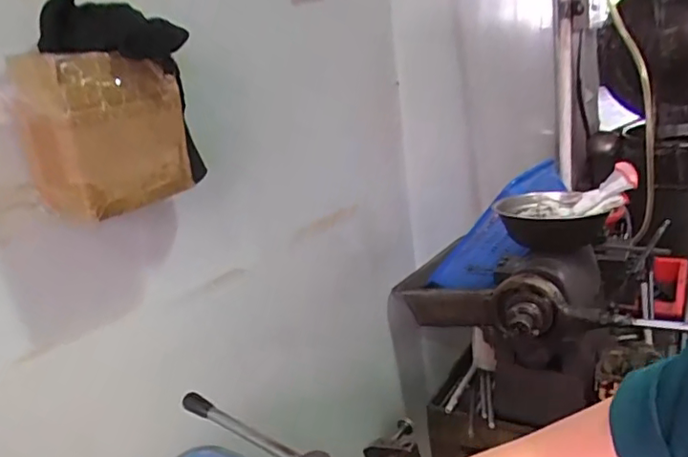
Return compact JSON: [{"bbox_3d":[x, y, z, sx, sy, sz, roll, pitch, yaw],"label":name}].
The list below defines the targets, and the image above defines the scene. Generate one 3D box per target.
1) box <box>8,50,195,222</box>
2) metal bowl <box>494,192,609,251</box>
[{"bbox_3d":[-0.276,-0.112,0.675,0.115,0.168,0.158,6,21,36],"label":"box"},{"bbox_3d":[0.320,-0.003,0.904,0.144,0.067,0.150,-4,17,10],"label":"metal bowl"}]

